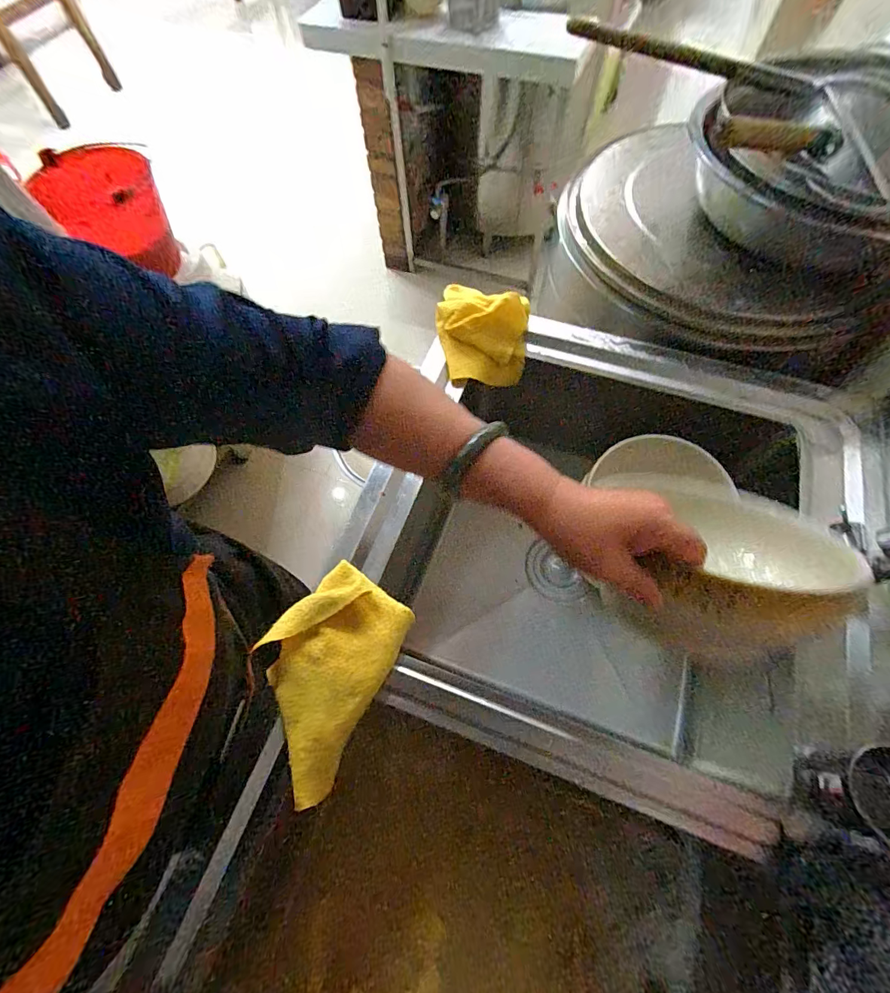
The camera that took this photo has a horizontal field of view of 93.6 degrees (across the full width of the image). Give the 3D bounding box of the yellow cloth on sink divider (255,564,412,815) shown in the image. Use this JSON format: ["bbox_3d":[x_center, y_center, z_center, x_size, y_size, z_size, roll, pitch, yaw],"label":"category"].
[{"bbox_3d":[-0.127,0.176,0.427,0.123,0.037,0.198,25,68,13],"label":"yellow cloth on sink divider"}]

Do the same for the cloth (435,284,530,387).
[{"bbox_3d":[0.055,-0.246,0.635,0.136,0.088,0.117,0,65,2],"label":"cloth"}]

